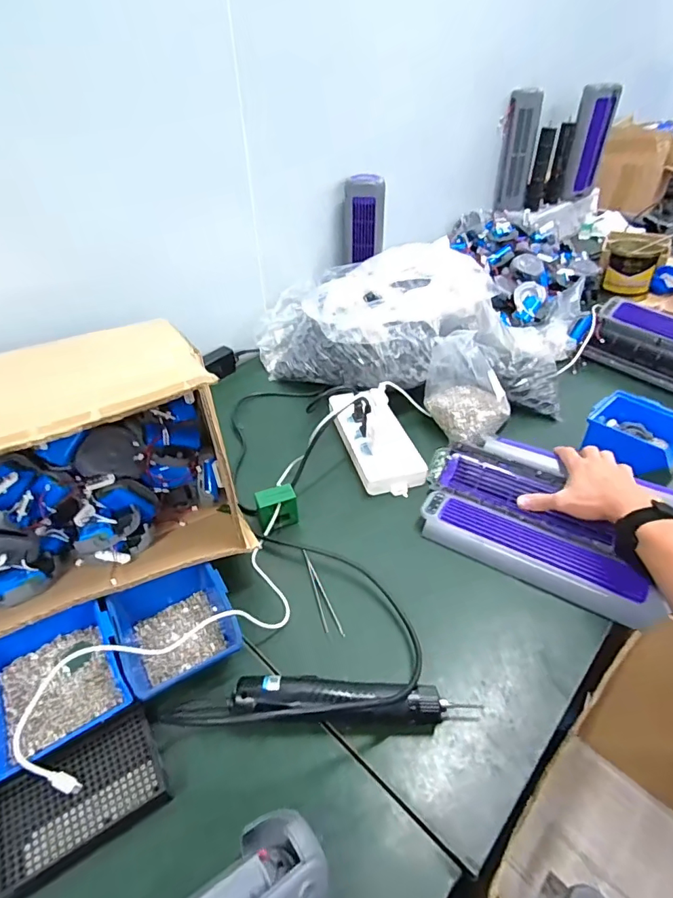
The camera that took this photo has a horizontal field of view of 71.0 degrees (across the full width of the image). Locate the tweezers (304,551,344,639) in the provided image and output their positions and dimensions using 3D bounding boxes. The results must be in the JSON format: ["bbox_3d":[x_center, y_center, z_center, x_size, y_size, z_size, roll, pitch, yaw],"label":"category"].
[{"bbox_3d":[-0.024,0.171,0.572,0.018,0.004,0.127,-17,42,-17],"label":"tweezers"}]

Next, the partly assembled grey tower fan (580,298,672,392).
[{"bbox_3d":[0.672,-0.206,0.951,0.170,0.082,0.311,-32,48,-31],"label":"partly assembled grey tower fan"}]

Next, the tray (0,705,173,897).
[{"bbox_3d":[-0.225,0.302,0.411,0.135,0.028,0.086,-23,44,-24],"label":"tray"}]

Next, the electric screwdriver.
[{"bbox_3d":[0.017,0.246,0.463,0.235,0.040,0.044,2,41,3],"label":"electric screwdriver"}]

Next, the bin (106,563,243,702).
[{"bbox_3d":[-0.174,0.191,0.515,0.116,0.061,0.133,-23,46,-23],"label":"bin"}]

